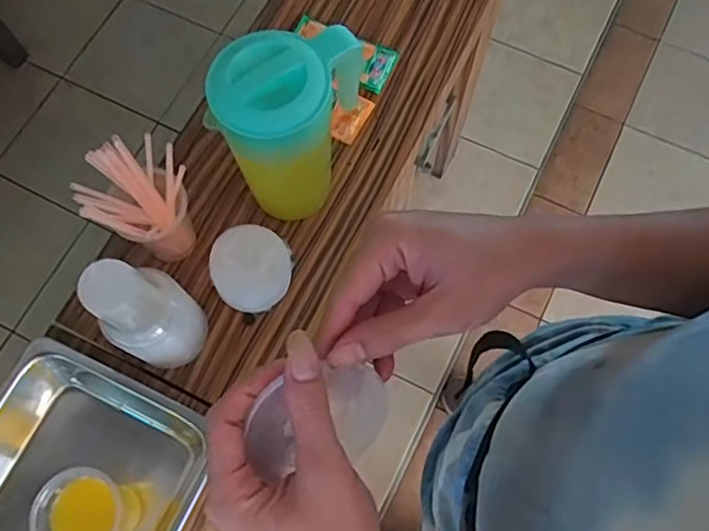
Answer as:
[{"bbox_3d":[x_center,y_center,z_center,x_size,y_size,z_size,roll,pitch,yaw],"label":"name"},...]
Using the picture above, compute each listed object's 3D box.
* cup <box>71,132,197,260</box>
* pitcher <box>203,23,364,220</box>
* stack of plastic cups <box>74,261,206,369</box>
[{"bbox_3d":[-0.245,-0.070,0.725,0.091,0.148,0.095,0,70,1],"label":"cup"},{"bbox_3d":[-0.073,-0.157,0.701,0.112,0.232,0.144,21,72,8],"label":"pitcher"},{"bbox_3d":[-0.218,0.052,0.666,0.070,0.199,0.086,23,72,9],"label":"stack of plastic cups"}]

